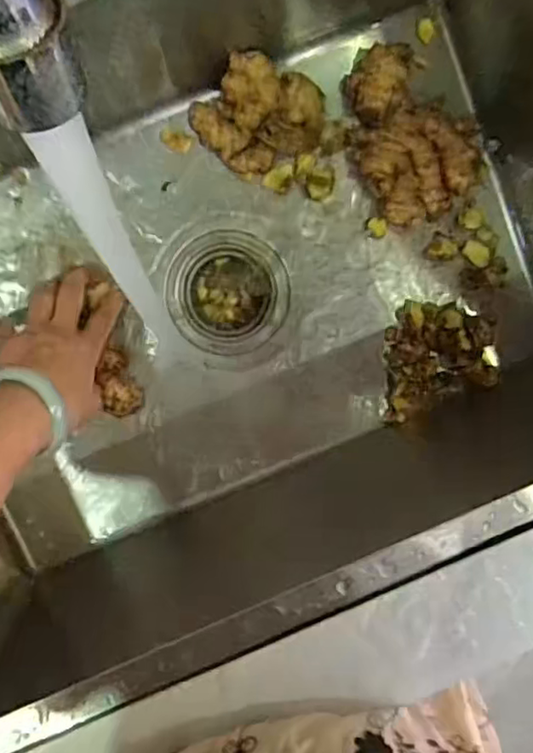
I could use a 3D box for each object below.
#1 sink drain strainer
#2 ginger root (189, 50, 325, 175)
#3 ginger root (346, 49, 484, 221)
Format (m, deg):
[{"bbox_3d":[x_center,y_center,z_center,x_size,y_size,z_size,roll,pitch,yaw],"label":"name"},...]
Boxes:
[{"bbox_3d":[-0.035,-0.077,0.590,0.107,0.038,0.108,4,98,-5],"label":"sink drain strainer"},{"bbox_3d":[-0.002,-0.217,0.527,0.090,0.048,0.095,-1,98,-5],"label":"ginger root"},{"bbox_3d":[0.124,-0.209,0.547,0.092,0.033,0.143,-23,99,-1],"label":"ginger root"}]

